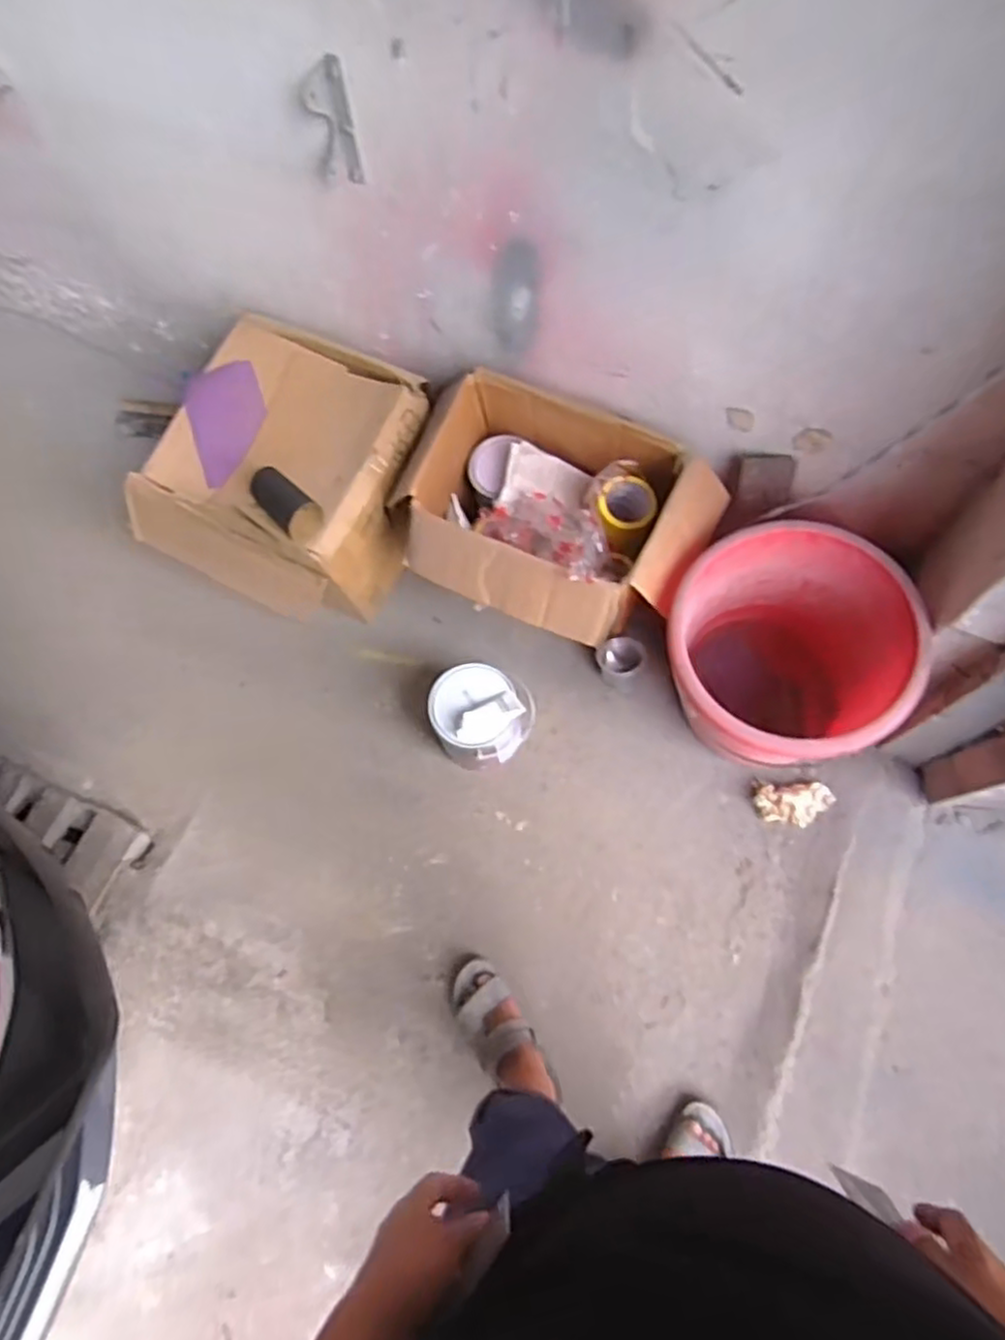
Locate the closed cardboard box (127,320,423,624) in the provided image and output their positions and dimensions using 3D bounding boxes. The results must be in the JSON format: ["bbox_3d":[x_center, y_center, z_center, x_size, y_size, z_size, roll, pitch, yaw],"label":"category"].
[{"bbox_3d":[-0.396,-0.368,1.408,0.446,0.284,0.437,19,71,9],"label":"closed cardboard box"}]

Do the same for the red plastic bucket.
[{"bbox_3d":[0.441,0.004,1.222,0.351,0.358,0.347,-1,69,2],"label":"red plastic bucket"}]

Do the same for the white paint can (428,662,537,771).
[{"bbox_3d":[-0.039,0.092,1.328,0.175,0.183,0.155,16,70,8],"label":"white paint can"}]

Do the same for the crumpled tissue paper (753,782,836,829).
[{"bbox_3d":[0.527,0.244,1.318,0.132,0.025,0.075,-2,69,1],"label":"crumpled tissue paper"}]

